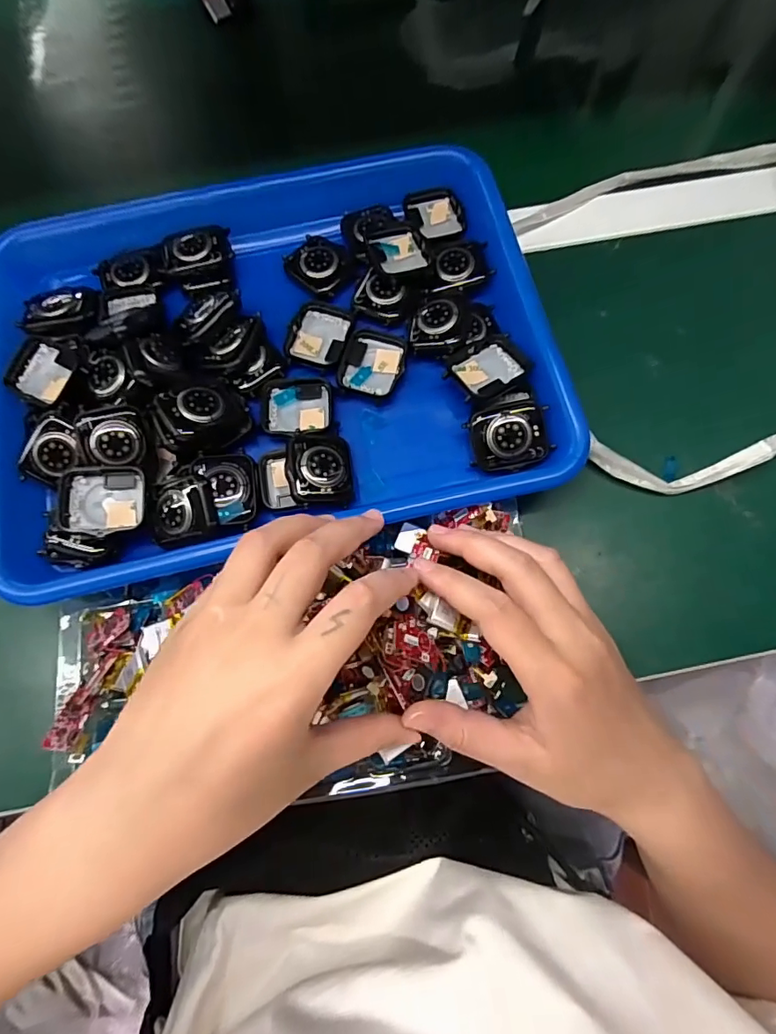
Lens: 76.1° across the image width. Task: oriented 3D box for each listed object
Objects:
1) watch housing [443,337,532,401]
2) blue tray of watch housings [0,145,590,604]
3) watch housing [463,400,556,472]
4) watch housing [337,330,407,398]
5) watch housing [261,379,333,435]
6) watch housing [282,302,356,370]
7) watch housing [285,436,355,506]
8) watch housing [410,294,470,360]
[{"bbox_3d":[0.059,-0.087,0.292,0.046,0.008,0.036,-26,74,-8],"label":"watch housing"},{"bbox_3d":[-0.073,-0.107,0.310,0.319,0.049,0.257,-13,73,-4],"label":"blue tray of watch housings"},{"bbox_3d":[0.069,-0.045,0.280,0.043,0.008,0.036,-8,95,6],"label":"watch housing"},{"bbox_3d":[-0.009,-0.093,0.302,0.038,0.010,0.038,13,73,4],"label":"watch housing"},{"bbox_3d":[-0.054,-0.064,0.296,0.041,0.013,0.038,-2,73,0],"label":"watch housing"},{"bbox_3d":[-0.042,-0.113,0.308,0.037,0.010,0.043,16,73,5],"label":"watch housing"},{"bbox_3d":[-0.038,-0.027,0.278,0.035,0.014,0.041,-6,73,-2],"label":"watch housing"},{"bbox_3d":[0.031,-0.115,0.300,0.038,0.005,0.038,-3,81,15],"label":"watch housing"}]

